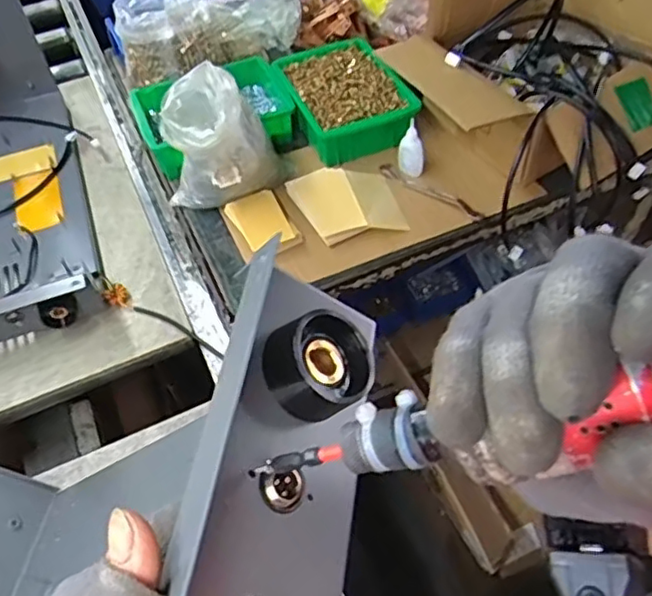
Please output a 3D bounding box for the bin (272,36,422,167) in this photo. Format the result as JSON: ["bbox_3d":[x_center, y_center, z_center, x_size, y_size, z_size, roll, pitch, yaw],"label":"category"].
[{"bbox_3d":[0.027,-0.350,1.072,0.182,0.063,0.267,-20,54,-11],"label":"bin"}]

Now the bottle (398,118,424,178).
[{"bbox_3d":[0.134,-0.232,0.966,0.042,0.087,0.034,4,53,6],"label":"bottle"}]

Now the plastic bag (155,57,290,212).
[{"bbox_3d":[-0.158,-0.229,0.915,0.141,0.169,0.162,21,57,18],"label":"plastic bag"}]

